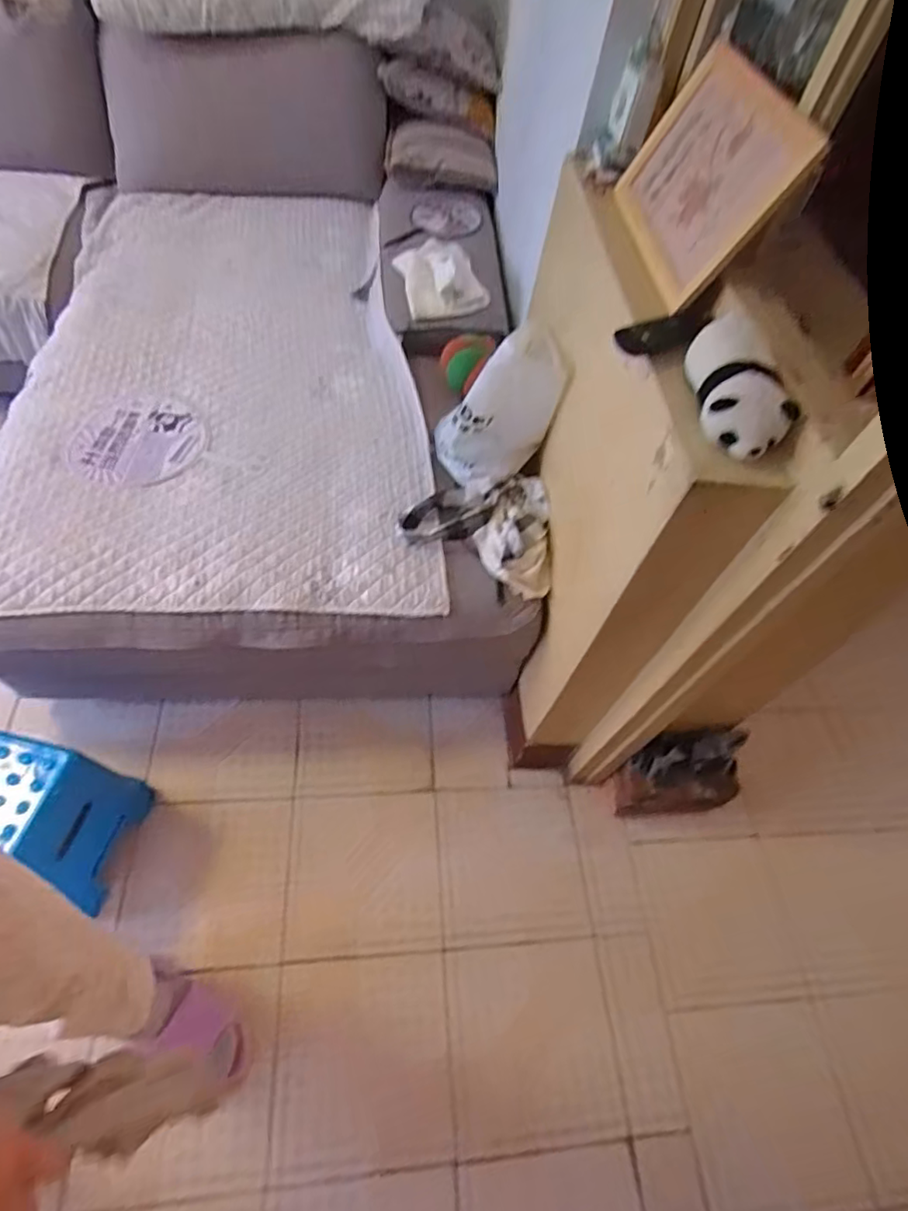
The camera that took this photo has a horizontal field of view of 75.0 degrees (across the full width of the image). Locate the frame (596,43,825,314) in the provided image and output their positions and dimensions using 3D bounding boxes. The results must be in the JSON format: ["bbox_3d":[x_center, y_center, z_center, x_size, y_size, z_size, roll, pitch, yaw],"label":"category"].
[{"bbox_3d":[0.310,-0.553,0.782,0.019,0.238,0.341,13,53,-25],"label":"frame"}]

